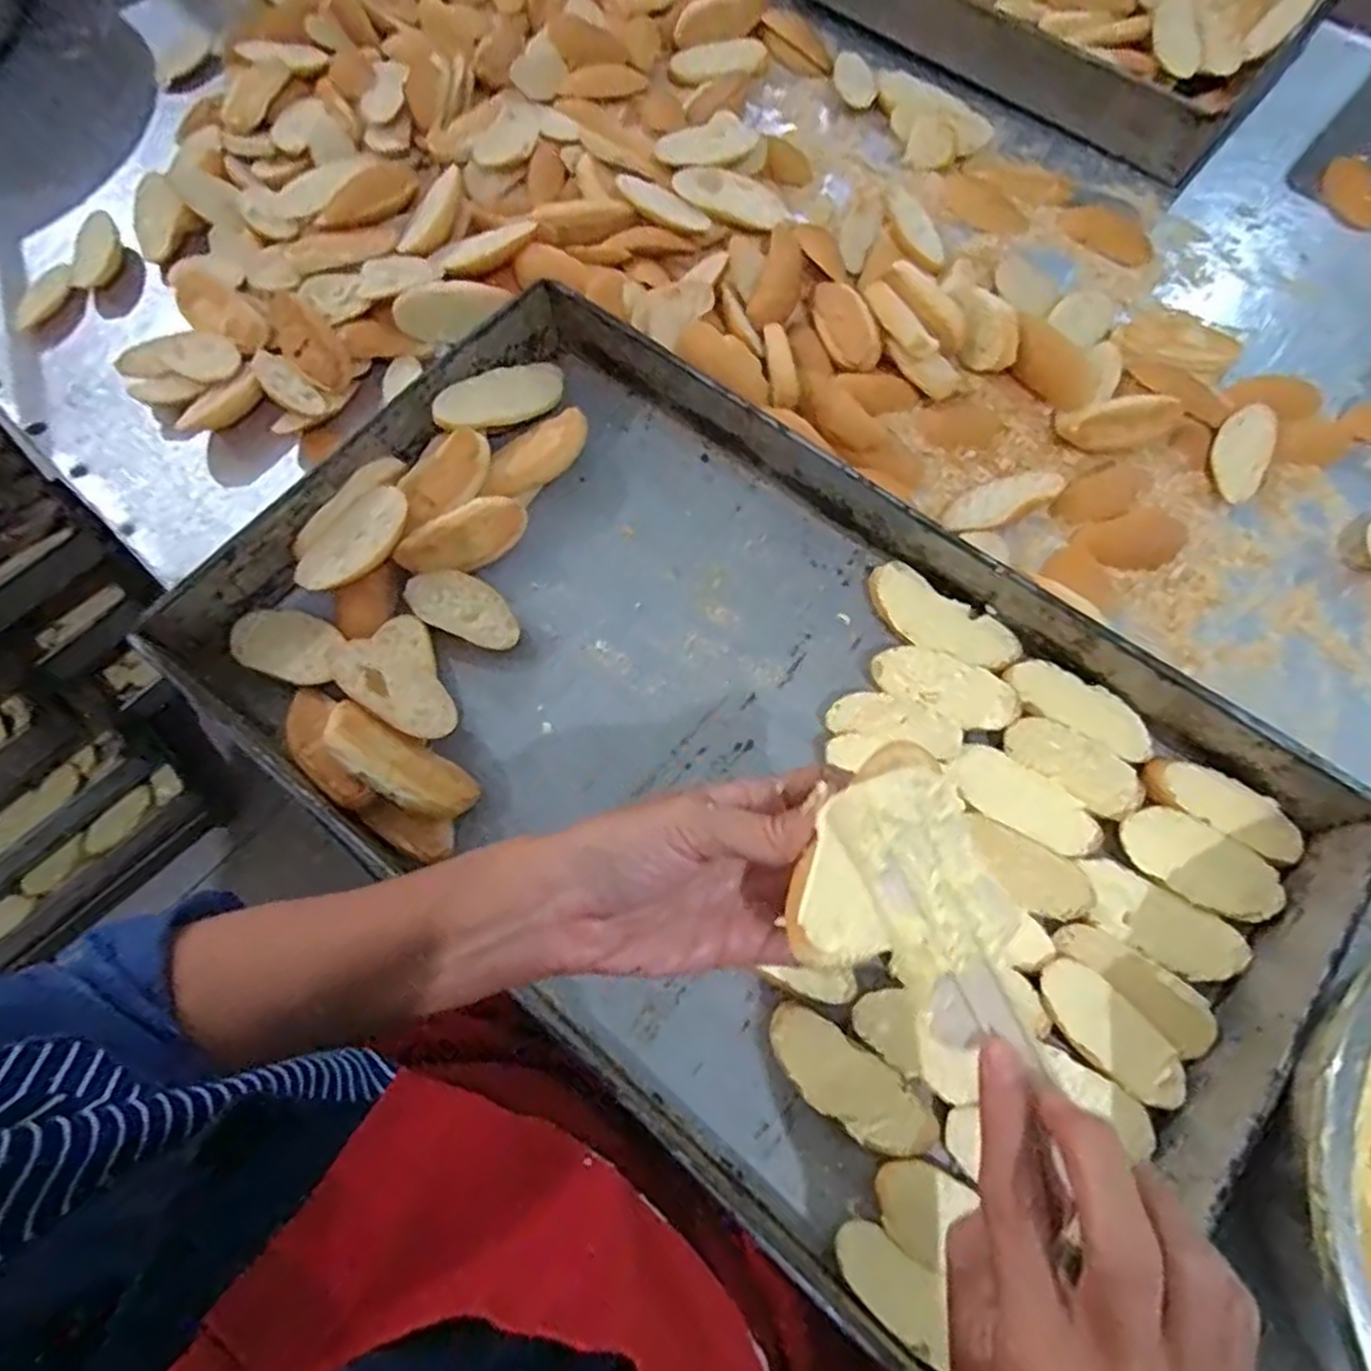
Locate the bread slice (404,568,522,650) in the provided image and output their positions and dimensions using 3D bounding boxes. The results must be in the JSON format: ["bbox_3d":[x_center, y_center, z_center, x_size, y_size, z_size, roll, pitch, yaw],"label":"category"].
[{"bbox_3d":[-0.144,-0.052,0.501,0.077,0.013,0.038,20,70,9],"label":"bread slice"}]

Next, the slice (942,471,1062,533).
[{"bbox_3d":[0.222,-0.130,0.537,0.090,0.010,0.032,-26,70,-8],"label":"slice"}]

